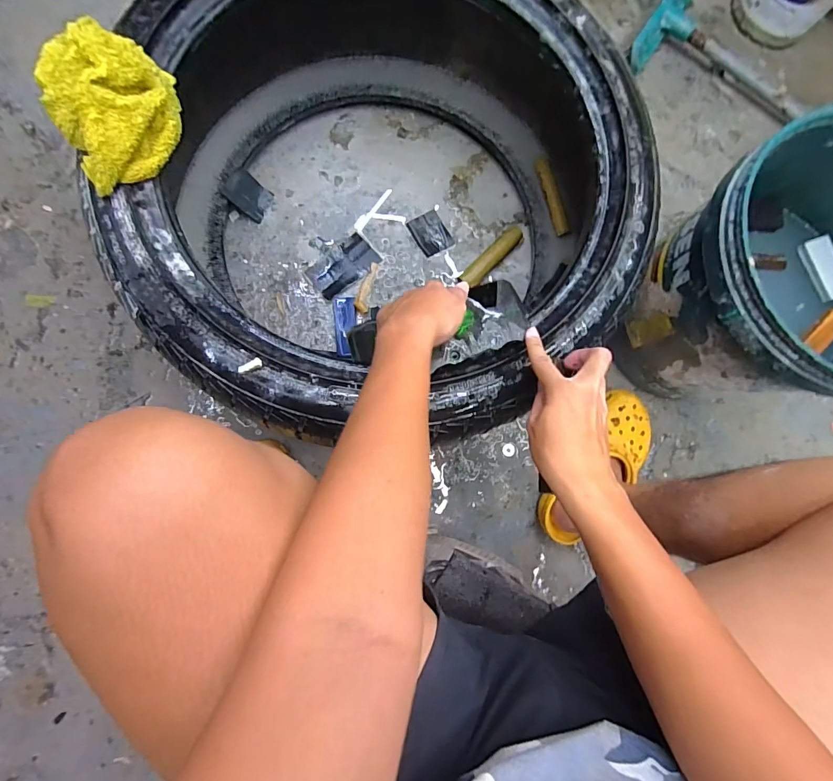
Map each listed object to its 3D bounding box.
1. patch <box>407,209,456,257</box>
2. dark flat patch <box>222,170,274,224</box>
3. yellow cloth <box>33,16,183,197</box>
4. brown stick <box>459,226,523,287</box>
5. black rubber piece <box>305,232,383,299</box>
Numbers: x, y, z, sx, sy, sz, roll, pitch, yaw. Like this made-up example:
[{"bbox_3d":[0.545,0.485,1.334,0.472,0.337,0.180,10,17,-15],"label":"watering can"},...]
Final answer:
[{"bbox_3d":[0.026,-0.273,0.732,0.061,0.005,0.072,-31,86,-9],"label":"patch"},{"bbox_3d":[-0.274,-0.322,0.690,0.067,0.010,0.061,29,77,-31],"label":"dark flat patch"},{"bbox_3d":[-0.302,-0.286,0.419,0.111,0.084,0.149,-23,85,-8],"label":"yellow cloth"},{"bbox_3d":[0.132,-0.231,0.727,0.031,0.028,0.142,44,81,2],"label":"brown stick"},{"bbox_3d":[-0.122,-0.208,0.709,0.114,0.005,0.067,-43,88,-9],"label":"black rubber piece"}]

